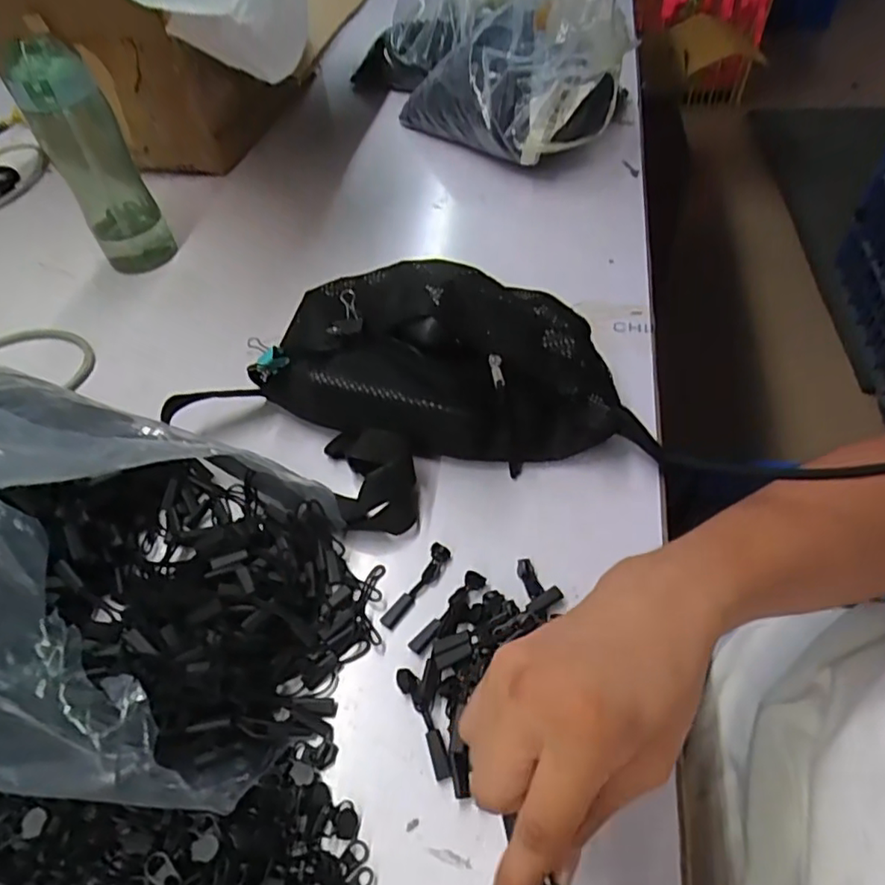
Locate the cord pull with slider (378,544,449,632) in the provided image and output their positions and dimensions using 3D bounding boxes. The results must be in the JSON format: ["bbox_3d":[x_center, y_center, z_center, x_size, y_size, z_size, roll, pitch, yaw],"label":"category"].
[{"bbox_3d":[-0.016,0.091,0.378,0.012,0.010,0.062,27,59,24],"label":"cord pull with slider"}]

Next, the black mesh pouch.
[{"bbox_3d":[-0.005,-0.073,0.444,0.271,0.099,0.138,7,53,11],"label":"black mesh pouch"}]

